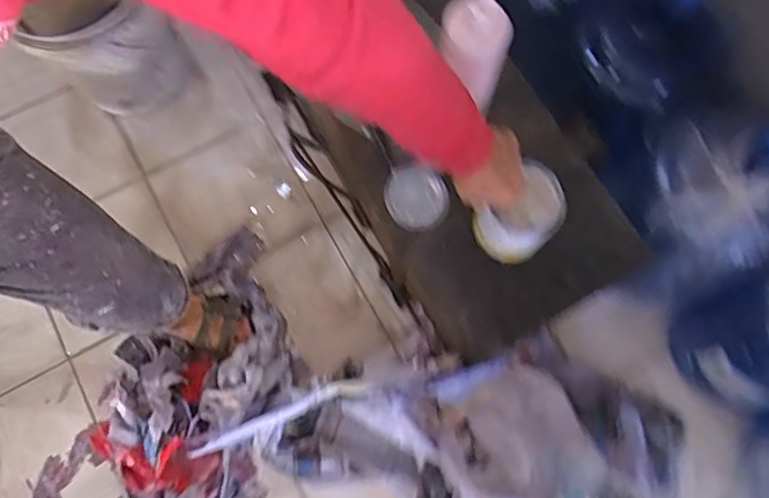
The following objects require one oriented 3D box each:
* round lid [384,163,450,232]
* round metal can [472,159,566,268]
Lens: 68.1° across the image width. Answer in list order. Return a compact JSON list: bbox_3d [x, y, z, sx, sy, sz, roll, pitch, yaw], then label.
[{"bbox_3d":[0.047,-0.076,0.862,0.103,0.014,0.091,33,97,19],"label":"round lid"},{"bbox_3d":[0.188,-0.042,0.779,0.100,0.115,0.091,0,73,-1],"label":"round metal can"}]

